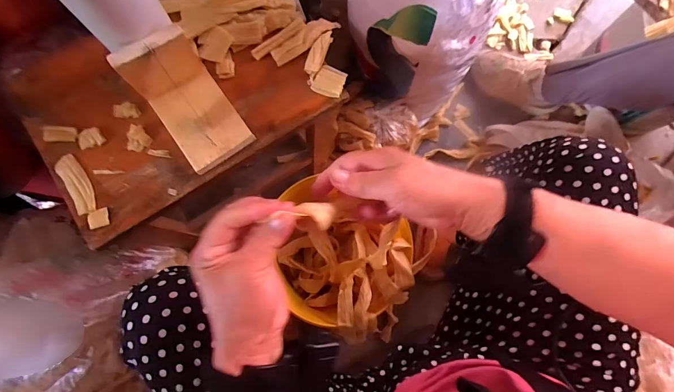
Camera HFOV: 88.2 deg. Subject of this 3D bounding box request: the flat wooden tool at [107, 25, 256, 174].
[{"bbox_3d":[-0.160,-0.100,0.376,0.077,0.079,0.126,-35,81,-7],"label":"flat wooden tool"}]

